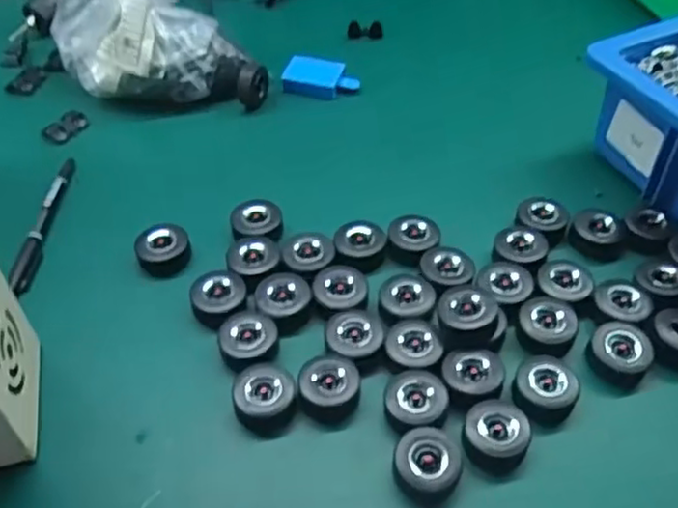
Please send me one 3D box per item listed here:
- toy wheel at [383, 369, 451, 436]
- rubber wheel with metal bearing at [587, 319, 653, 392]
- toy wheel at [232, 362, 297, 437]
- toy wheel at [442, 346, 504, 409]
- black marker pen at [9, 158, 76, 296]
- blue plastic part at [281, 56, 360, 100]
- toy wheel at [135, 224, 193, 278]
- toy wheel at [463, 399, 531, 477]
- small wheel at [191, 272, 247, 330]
[{"bbox_3d":[0.046,0.090,0.412,0.038,0.022,0.036,0,49,0],"label":"toy wheel"},{"bbox_3d":[0.179,0.063,0.436,0.036,0.023,0.036,0,49,0],"label":"rubber wheel with metal bearing"},{"bbox_3d":[-0.044,0.087,0.419,0.036,0.021,0.039,0,49,0],"label":"toy wheel"},{"bbox_3d":[0.083,0.075,0.425,0.039,0.019,0.033,-35,58,-26],"label":"toy wheel"},{"bbox_3d":[-0.224,-0.025,0.523,0.015,0.009,0.143,-1,49,0],"label":"black marker pen"},{"bbox_3d":[-0.017,-0.164,0.644,0.069,0.015,0.041,11,51,10],"label":"blue plastic part"},{"bbox_3d":[-0.127,-0.003,0.496,0.037,0.020,0.035,0,49,0],"label":"toy wheel"},{"bbox_3d":[0.091,0.106,0.397,0.036,0.027,0.033,15,51,13],"label":"toy wheel"},{"bbox_3d":[-0.083,0.028,0.465,0.039,0.014,0.033,-34,57,-25],"label":"small wheel"}]

